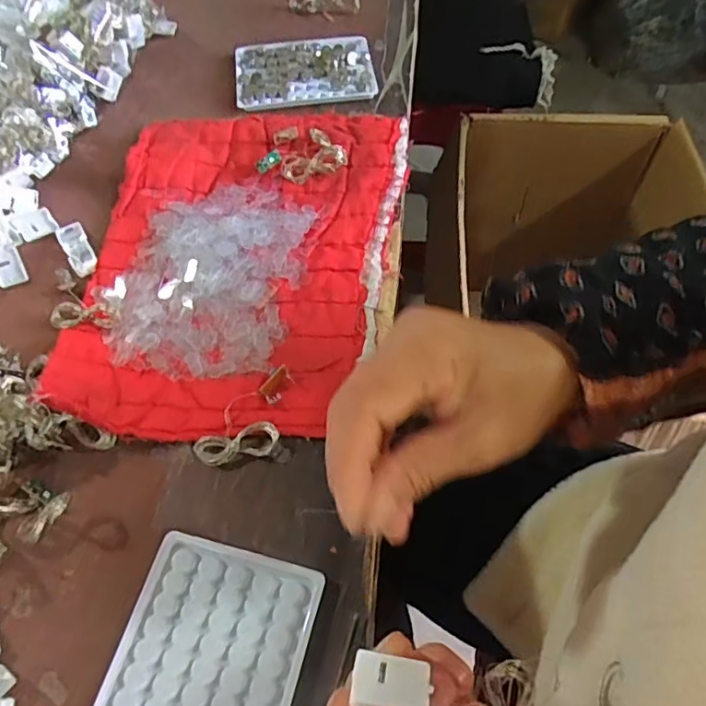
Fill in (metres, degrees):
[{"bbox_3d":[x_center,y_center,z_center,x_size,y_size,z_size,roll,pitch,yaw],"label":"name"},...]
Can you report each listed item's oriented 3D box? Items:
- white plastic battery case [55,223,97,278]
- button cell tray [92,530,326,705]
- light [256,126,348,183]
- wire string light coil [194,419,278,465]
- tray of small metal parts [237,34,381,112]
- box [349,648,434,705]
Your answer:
[{"bbox_3d":[-0.213,-0.083,0.431,0.020,0.004,0.059,-29,62,-14],"label":"white plastic battery case"},{"bbox_3d":[-0.077,0.166,0.282,0.094,0.007,0.129,12,61,9],"label":"button cell tray"},{"bbox_3d":[-0.038,-0.168,0.461,0.068,0.020,0.056,10,60,8],"label":"light"},{"bbox_3d":[-0.071,0.056,0.344,0.051,0.007,0.019,-13,60,-5],"label":"wire string light coil"},{"bbox_3d":[-0.047,-0.273,0.537,0.129,0.007,0.094,-6,59,-1],"label":"tray of small metal parts"},{"bbox_3d":[0.012,0.119,0.196,0.025,0.011,0.020,7,29,8],"label":"box"}]

